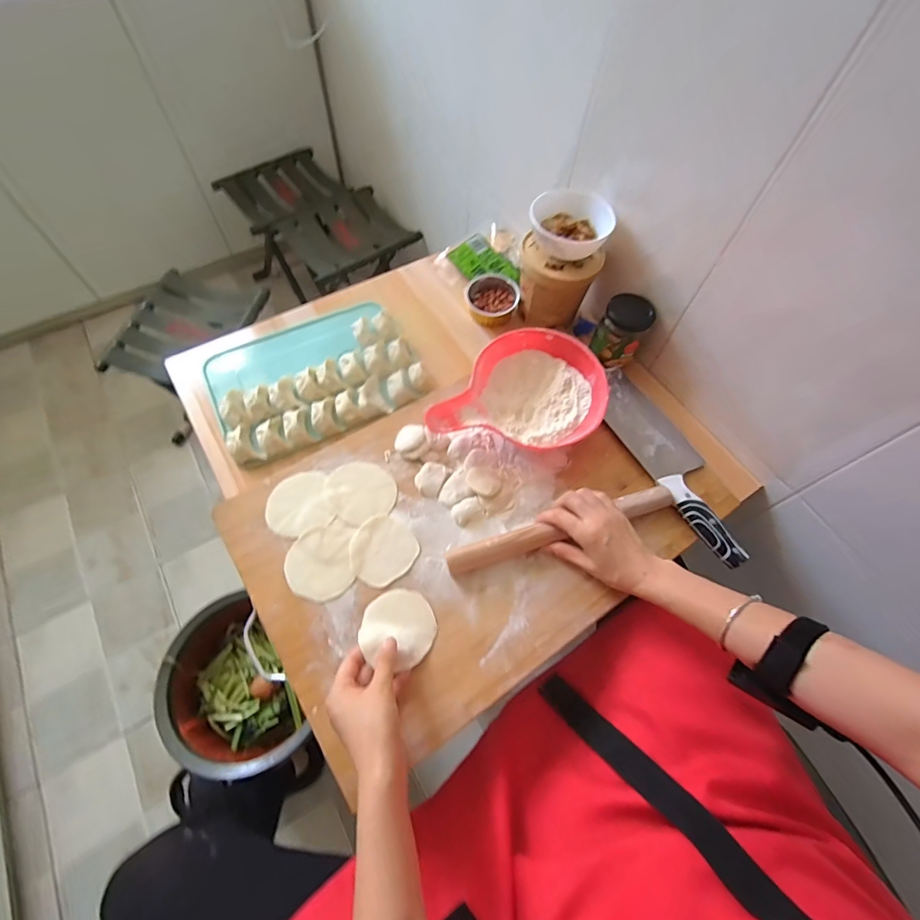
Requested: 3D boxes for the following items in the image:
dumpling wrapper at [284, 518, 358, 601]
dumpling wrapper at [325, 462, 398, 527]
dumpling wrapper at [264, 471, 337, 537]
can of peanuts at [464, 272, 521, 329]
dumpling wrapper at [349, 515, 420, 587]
[{"bbox_3d":[-0.155,0.111,0.492,0.072,0.004,0.083,-6,63,-6],"label":"dumpling wrapper"},{"bbox_3d":[-0.118,0.036,0.532,0.076,0.004,0.077,-24,66,-14],"label":"dumpling wrapper"},{"bbox_3d":[-0.190,0.051,0.520,0.072,0.004,0.072,-20,65,-12],"label":"dumpling wrapper"},{"bbox_3d":[0.049,-0.248,0.693,0.079,0.041,0.078,1,62,-2],"label":"can of peanuts"},{"bbox_3d":[-0.088,0.102,0.502,0.072,0.004,0.072,1,62,-2],"label":"dumpling wrapper"}]

